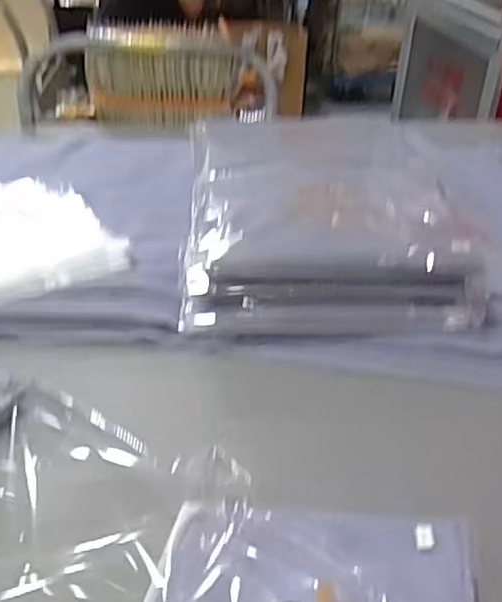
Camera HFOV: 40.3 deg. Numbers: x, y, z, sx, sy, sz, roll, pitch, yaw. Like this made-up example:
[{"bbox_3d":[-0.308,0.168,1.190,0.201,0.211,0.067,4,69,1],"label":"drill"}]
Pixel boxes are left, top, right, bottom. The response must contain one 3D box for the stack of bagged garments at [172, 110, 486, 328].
[{"bbox_3d":[0.084,-0.124,0.871,0.326,0.106,0.411,3,33,-1],"label":"stack of bagged garments"}]

